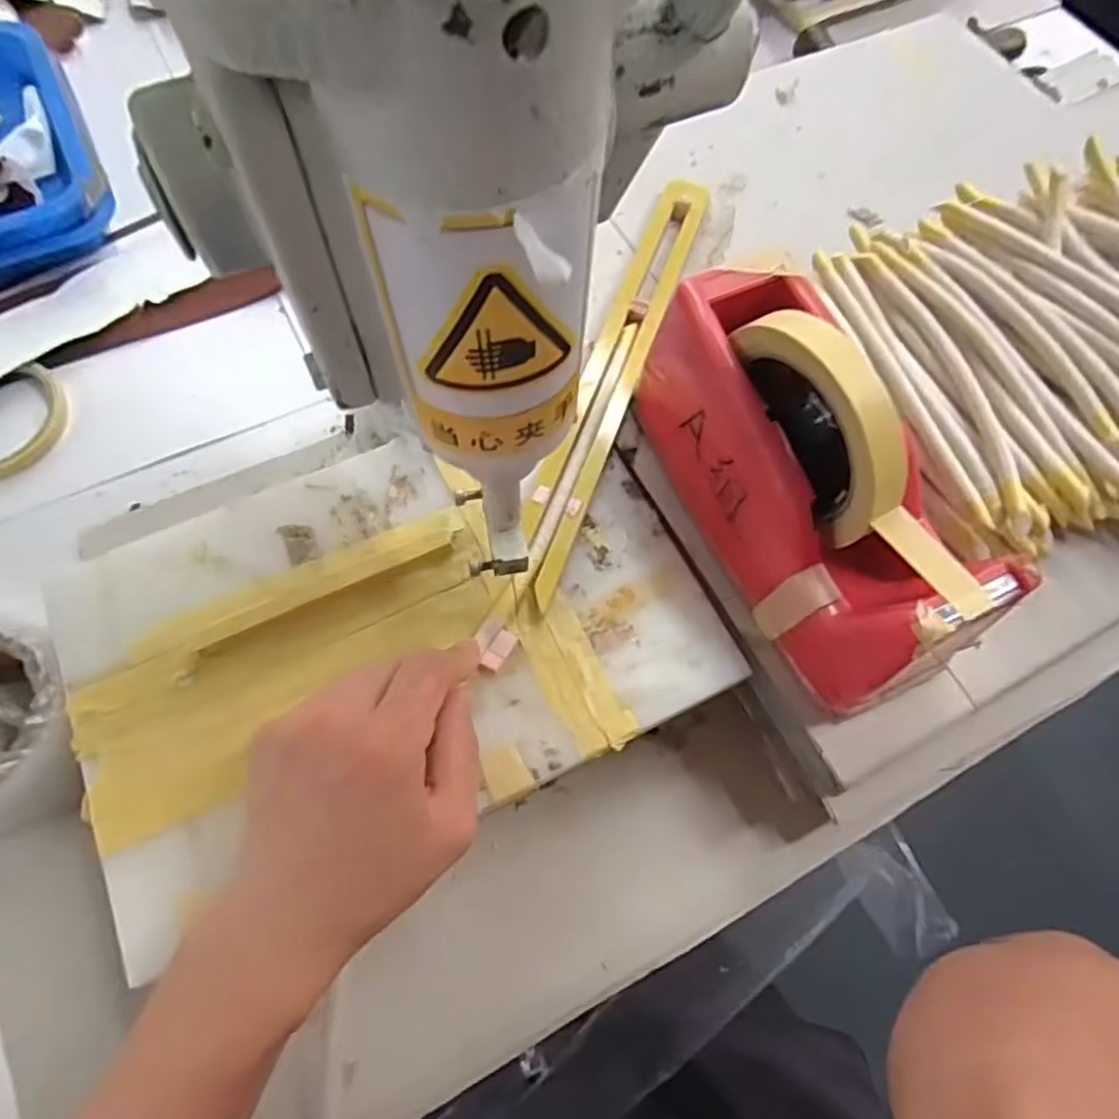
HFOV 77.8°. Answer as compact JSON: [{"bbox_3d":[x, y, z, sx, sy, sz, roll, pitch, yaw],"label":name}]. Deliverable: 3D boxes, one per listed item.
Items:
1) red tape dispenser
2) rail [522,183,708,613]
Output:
[{"bbox_3d":[0.113,-0.038,0.308,0.069,0.112,0.194,-22,70,-12],"label":"red tape dispenser"},{"bbox_3d":[0.032,-0.113,0.405,0.033,0.012,0.297,20,69,5],"label":"rail"}]

